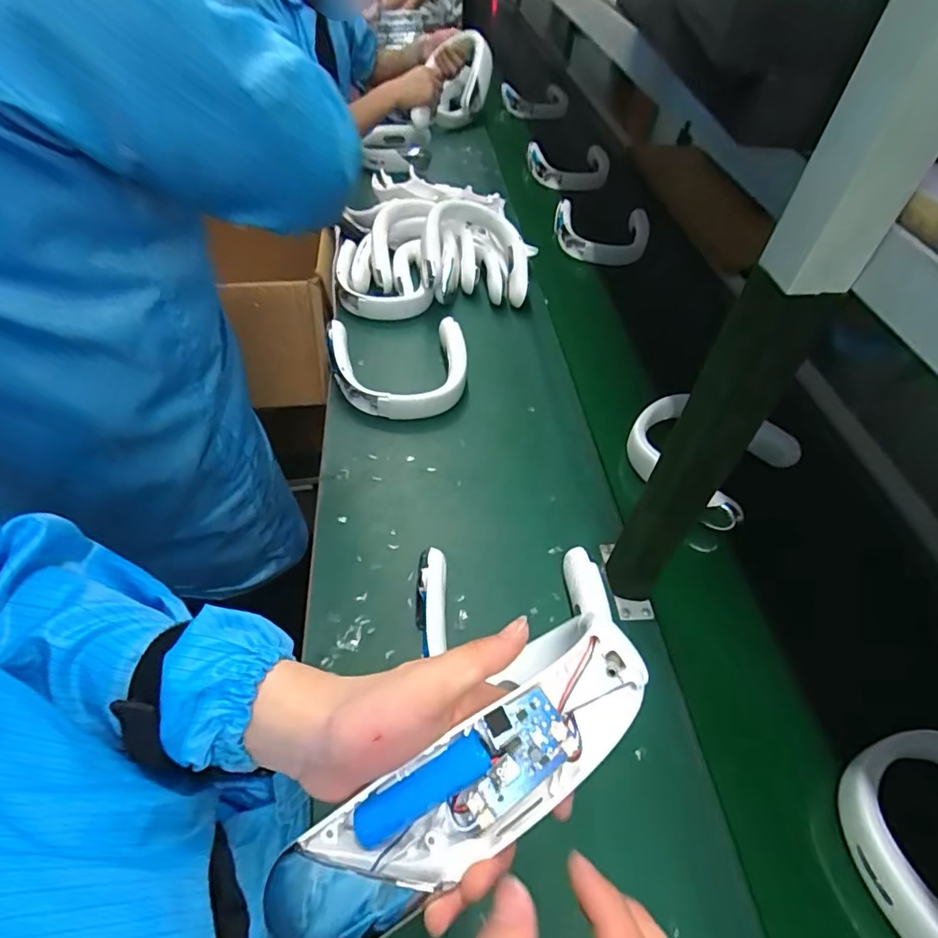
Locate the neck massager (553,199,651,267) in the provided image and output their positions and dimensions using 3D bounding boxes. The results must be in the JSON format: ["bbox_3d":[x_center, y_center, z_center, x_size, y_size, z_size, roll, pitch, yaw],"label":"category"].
[{"bbox_3d":[0.286,-0.522,1.165,0.201,0.083,0.174,12,50,5],"label":"neck massager"}]

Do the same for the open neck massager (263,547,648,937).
[{"bbox_3d":[-0.001,0.135,0.249,0.209,0.044,0.074,-38,60,-14],"label":"open neck massager"}]

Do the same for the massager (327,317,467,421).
[{"bbox_3d":[-0.105,-0.156,0.814,0.208,0.049,0.181,-5,65,-10],"label":"massager"}]

